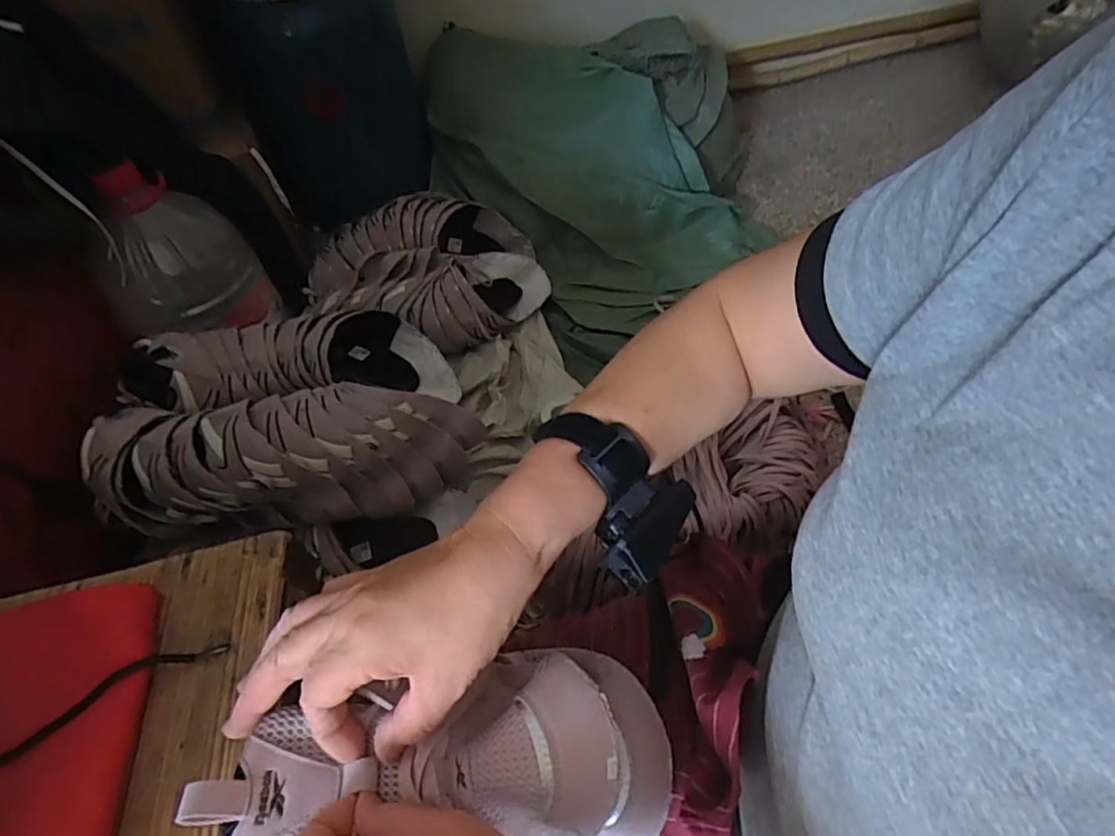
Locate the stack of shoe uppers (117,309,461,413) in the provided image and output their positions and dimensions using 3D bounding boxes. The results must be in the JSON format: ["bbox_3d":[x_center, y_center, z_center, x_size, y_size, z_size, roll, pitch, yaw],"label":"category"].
[{"bbox_3d":[-0.373,-0.092,0.873,0.438,0.116,0.146,-6,48,-26],"label":"stack of shoe uppers"}]

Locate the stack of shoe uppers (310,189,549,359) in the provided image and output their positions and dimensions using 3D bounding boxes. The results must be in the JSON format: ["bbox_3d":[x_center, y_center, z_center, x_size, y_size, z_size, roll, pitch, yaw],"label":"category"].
[{"bbox_3d":[-0.250,-0.269,1.138,0.421,0.172,0.280,3,53,9],"label":"stack of shoe uppers"}]

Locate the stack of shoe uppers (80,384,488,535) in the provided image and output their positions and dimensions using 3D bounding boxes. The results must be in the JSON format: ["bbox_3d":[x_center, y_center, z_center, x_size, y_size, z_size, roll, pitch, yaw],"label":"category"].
[{"bbox_3d":[-0.335,0.049,0.776,0.454,0.161,0.155,-4,50,-17],"label":"stack of shoe uppers"}]

